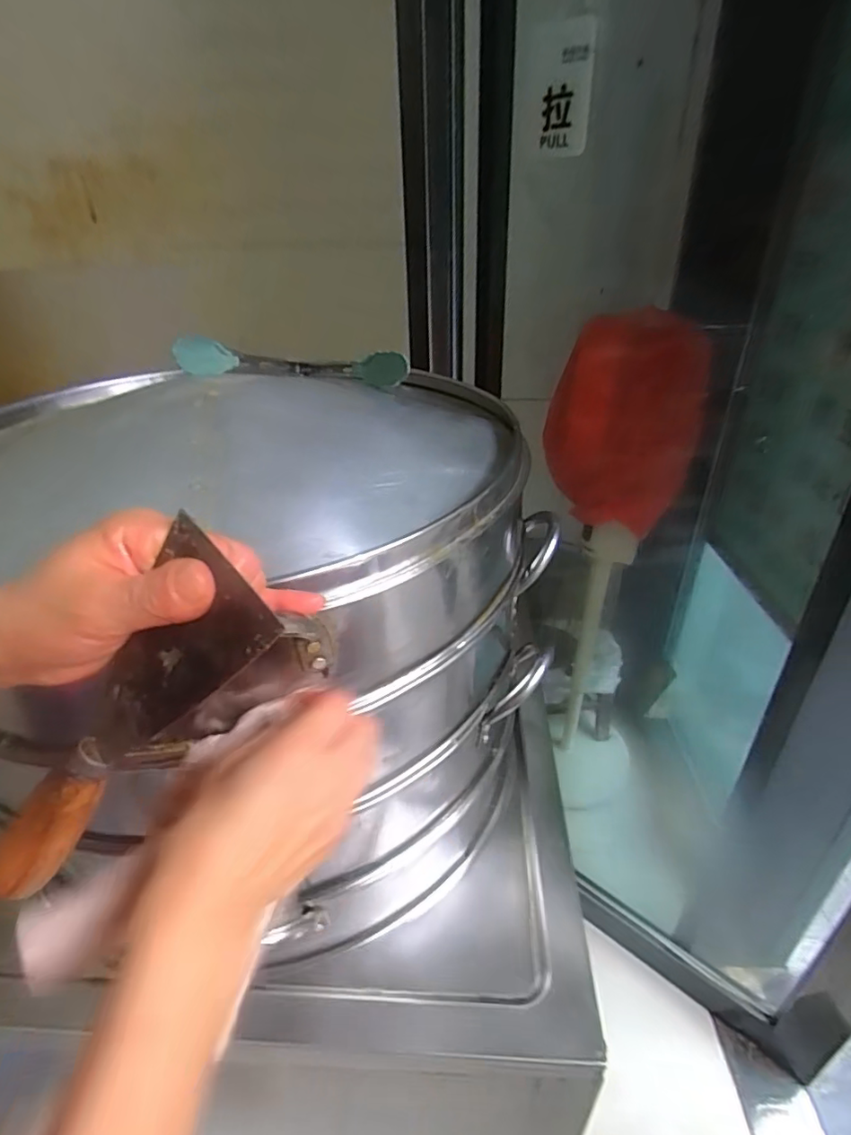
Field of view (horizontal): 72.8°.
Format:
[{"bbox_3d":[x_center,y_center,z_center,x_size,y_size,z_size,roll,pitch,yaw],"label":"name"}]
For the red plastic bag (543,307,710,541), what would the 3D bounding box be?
[{"bbox_3d":[0.348,-0.247,1.032,0.253,0.411,0.112,13,48,22],"label":"red plastic bag"}]

